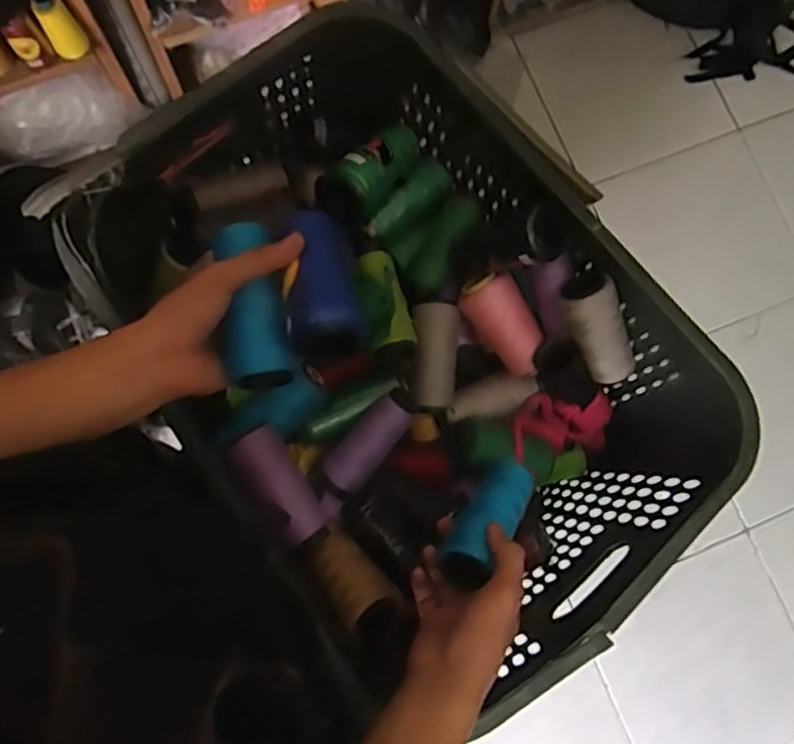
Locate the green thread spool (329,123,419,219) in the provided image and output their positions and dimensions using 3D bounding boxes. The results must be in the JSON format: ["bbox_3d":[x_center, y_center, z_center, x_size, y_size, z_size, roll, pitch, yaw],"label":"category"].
[{"bbox_3d":[-0.019,-0.210,0.701,0.053,0.045,0.116,39,61,8],"label":"green thread spool"}]

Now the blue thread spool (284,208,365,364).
[{"bbox_3d":[-0.052,-0.064,0.470,0.048,0.040,0.110,-6,76,0],"label":"blue thread spool"}]

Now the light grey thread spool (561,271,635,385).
[{"bbox_3d":[0.192,-0.038,0.660,0.049,0.045,0.112,-28,113,-5],"label":"light grey thread spool"}]

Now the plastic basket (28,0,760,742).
[{"bbox_3d":[0.015,-0.019,0.667,0.412,0.224,0.563,-34,84,-9],"label":"plastic basket"}]

